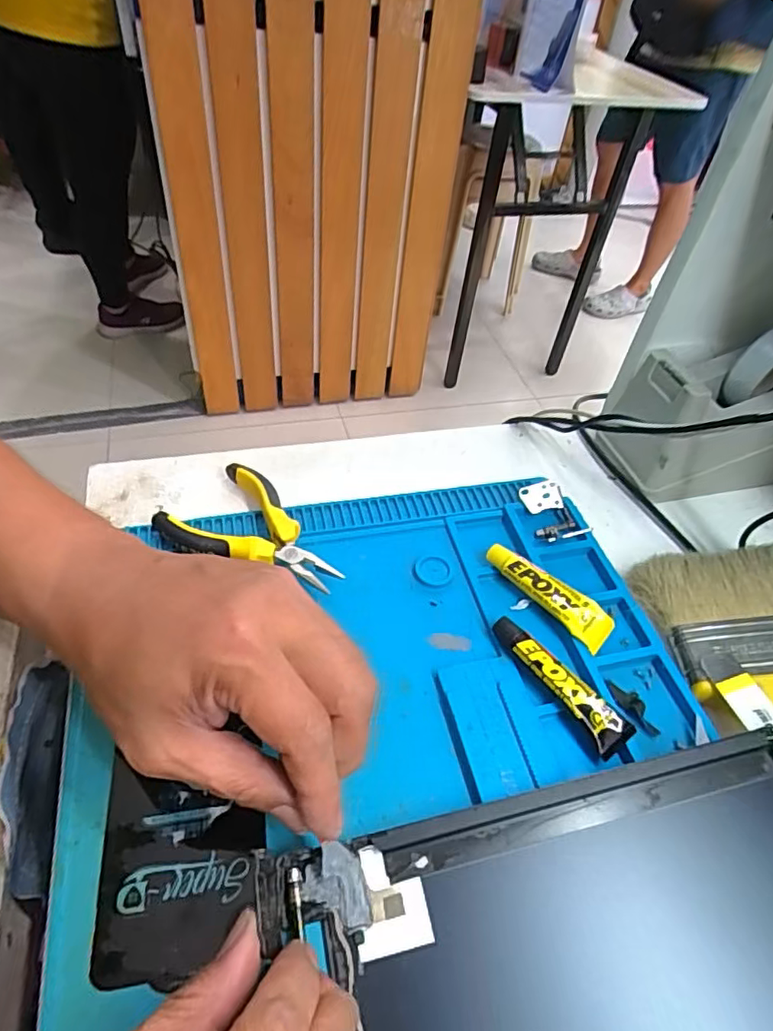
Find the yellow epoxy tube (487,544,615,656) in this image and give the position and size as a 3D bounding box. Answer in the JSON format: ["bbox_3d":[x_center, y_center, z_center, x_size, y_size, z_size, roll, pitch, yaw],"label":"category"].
[{"bbox_3d":[0.096,0.045,0.351,0.021,0.017,0.082,-34,56,-26],"label":"yellow epoxy tube"}]

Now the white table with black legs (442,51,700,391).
[{"bbox_3d":[0.388,-0.724,1.547,0.466,0.734,0.398,5,47,-2],"label":"white table with black legs"}]

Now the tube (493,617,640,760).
[{"bbox_3d":[0.091,0.087,0.314,0.020,0.015,0.086,-31,55,-24],"label":"tube"}]

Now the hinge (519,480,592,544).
[{"bbox_3d":[0.113,-0.001,0.394,0.028,0.016,0.049,-15,50,-13],"label":"hinge"}]

